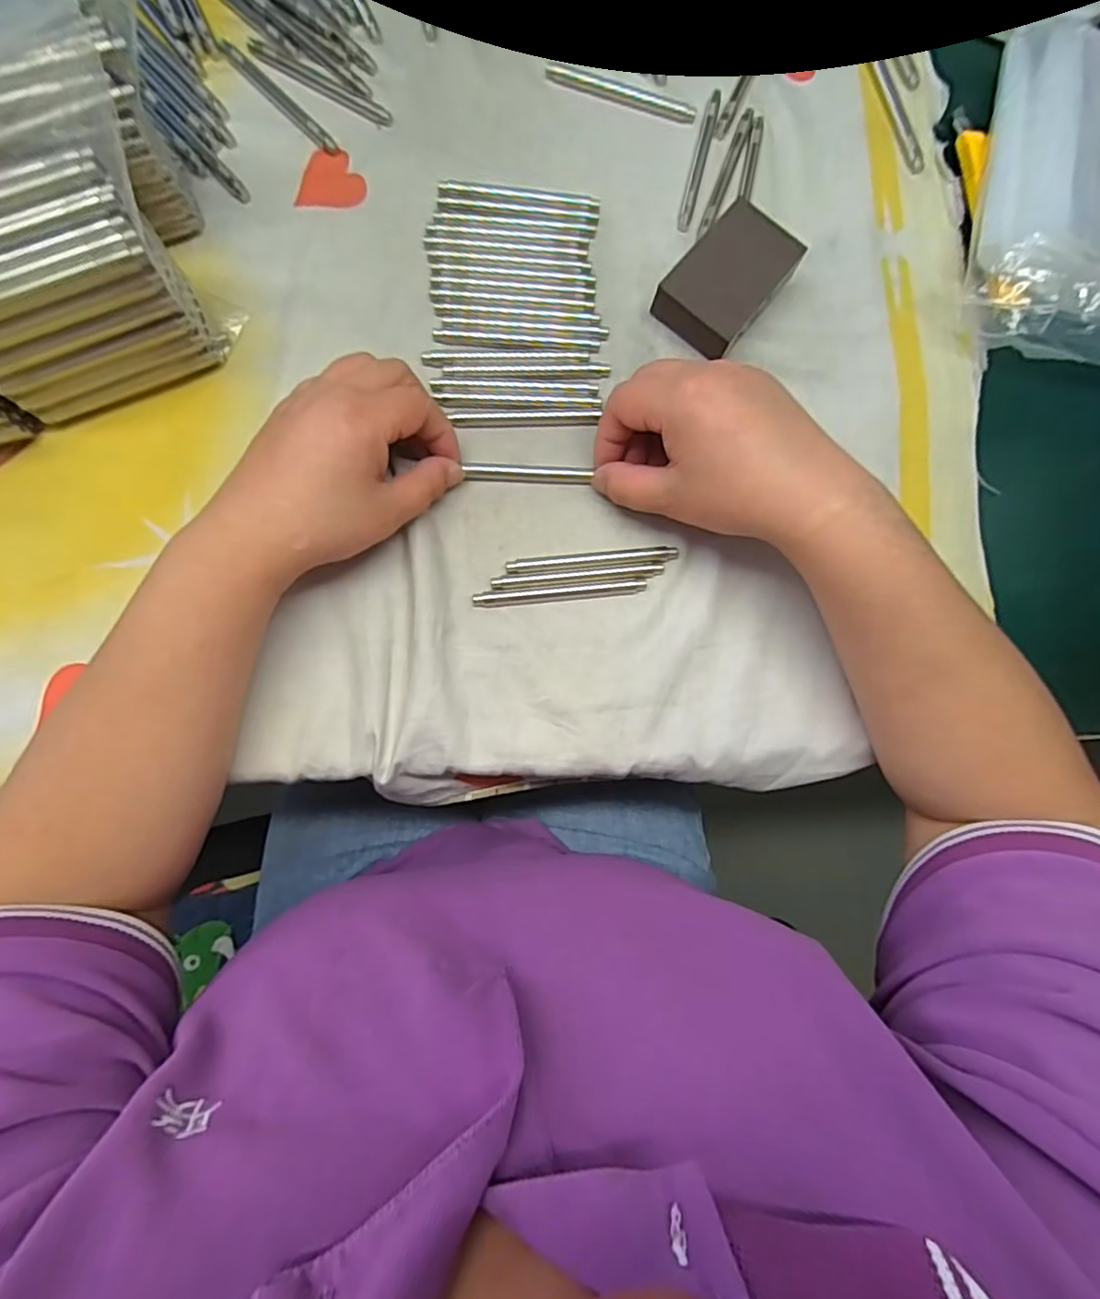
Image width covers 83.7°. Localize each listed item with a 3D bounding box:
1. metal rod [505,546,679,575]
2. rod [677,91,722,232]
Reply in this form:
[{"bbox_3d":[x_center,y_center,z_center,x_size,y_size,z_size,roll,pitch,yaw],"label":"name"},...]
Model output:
[{"bbox_3d":[0.024,-0.049,0.335,0.093,0.005,0.010,-5,84,-5],"label":"metal rod"},{"bbox_3d":[0.090,-0.292,0.365,0.009,0.004,0.093,15,83,-2],"label":"rod"}]

